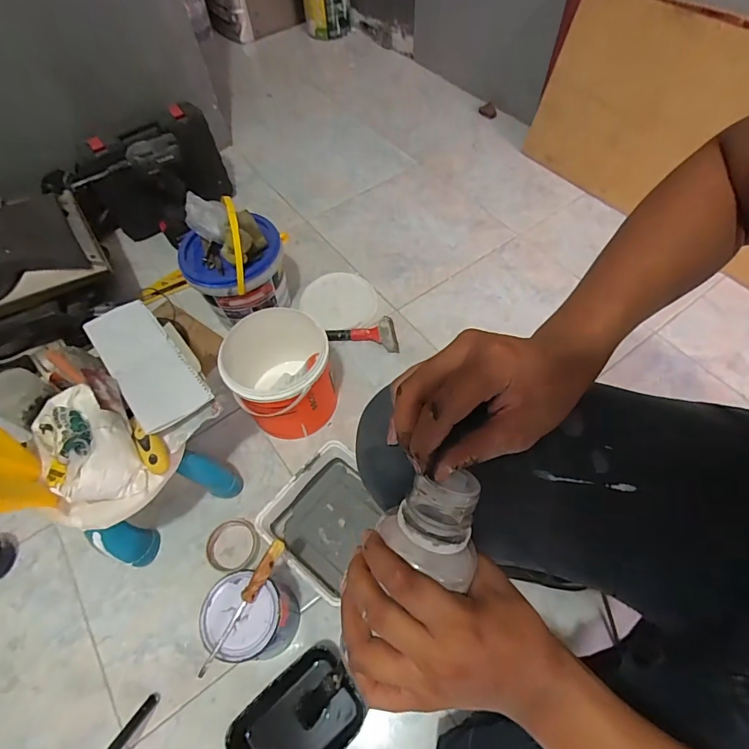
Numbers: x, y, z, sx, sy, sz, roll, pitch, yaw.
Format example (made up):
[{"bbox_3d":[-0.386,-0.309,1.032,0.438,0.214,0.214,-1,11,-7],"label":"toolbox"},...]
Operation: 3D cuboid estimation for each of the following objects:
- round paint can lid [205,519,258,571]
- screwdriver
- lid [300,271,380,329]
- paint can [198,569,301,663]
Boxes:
[{"bbox_3d":[-0.242,0.291,0.752,0.078,0.020,0.080,-1,58,2],"label":"round paint can lid"},{"bbox_3d":[-0.175,0.309,0.590,0.019,0.019,0.180,24,68,17],"label":"screwdriver"},{"bbox_3d":[-0.074,-0.173,1.020,0.159,0.010,0.168,5,58,-8],"label":"lid"},{"bbox_3d":[-0.175,0.357,0.643,0.116,0.132,0.114,-3,58,1],"label":"paint can"}]

